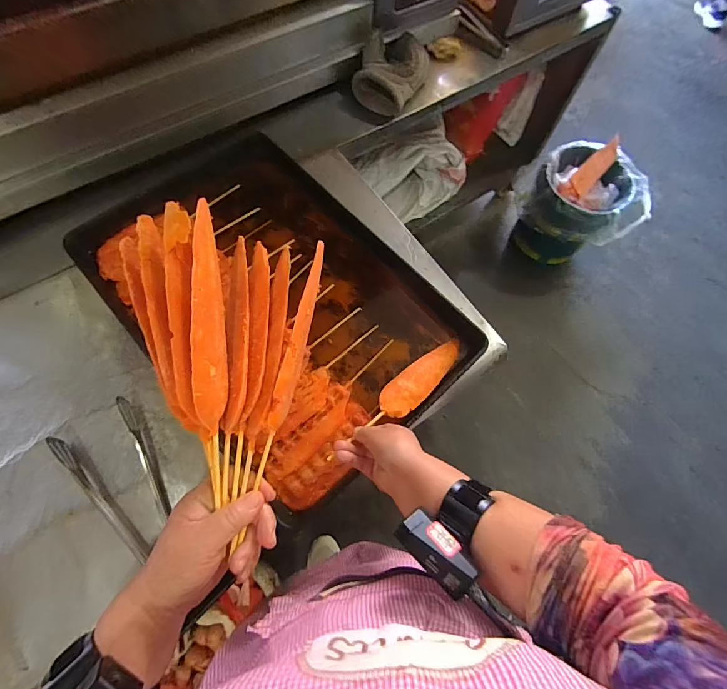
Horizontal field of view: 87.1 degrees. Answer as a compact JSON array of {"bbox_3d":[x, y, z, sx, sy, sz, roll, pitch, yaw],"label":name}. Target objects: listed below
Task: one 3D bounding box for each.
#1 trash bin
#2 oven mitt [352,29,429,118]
[{"bbox_3d":[0.766,-0.489,1.437,0.307,0.409,0.351,-23,71,-11],"label":"trash bin"},{"bbox_3d":[0.065,-0.625,0.875,0.135,0.099,0.171,30,70,8],"label":"oven mitt"}]

